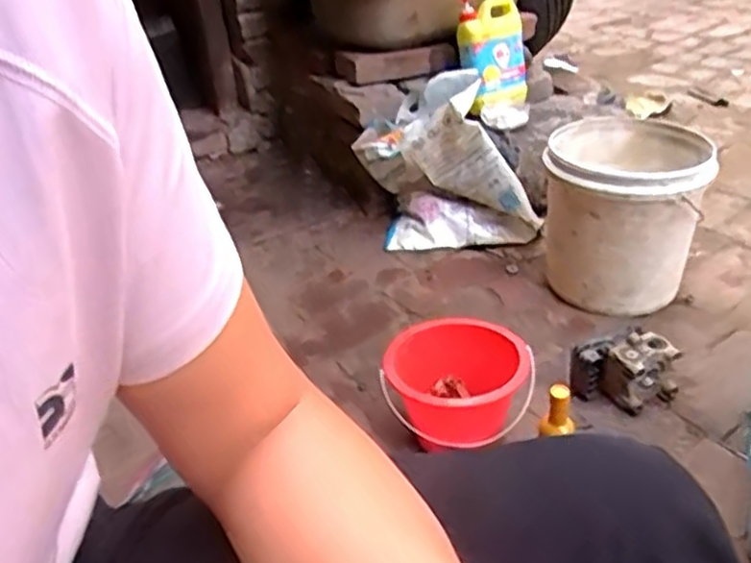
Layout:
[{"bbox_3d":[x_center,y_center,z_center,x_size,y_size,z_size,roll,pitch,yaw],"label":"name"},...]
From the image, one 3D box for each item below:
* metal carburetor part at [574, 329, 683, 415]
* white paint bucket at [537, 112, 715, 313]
[{"bbox_3d":[0.348,0.126,1.004,0.124,0.078,0.096,-19,35,-19],"label":"metal carburetor part"},{"bbox_3d":[0.422,-0.110,1.225,0.250,0.255,0.275,4,34,16],"label":"white paint bucket"}]

